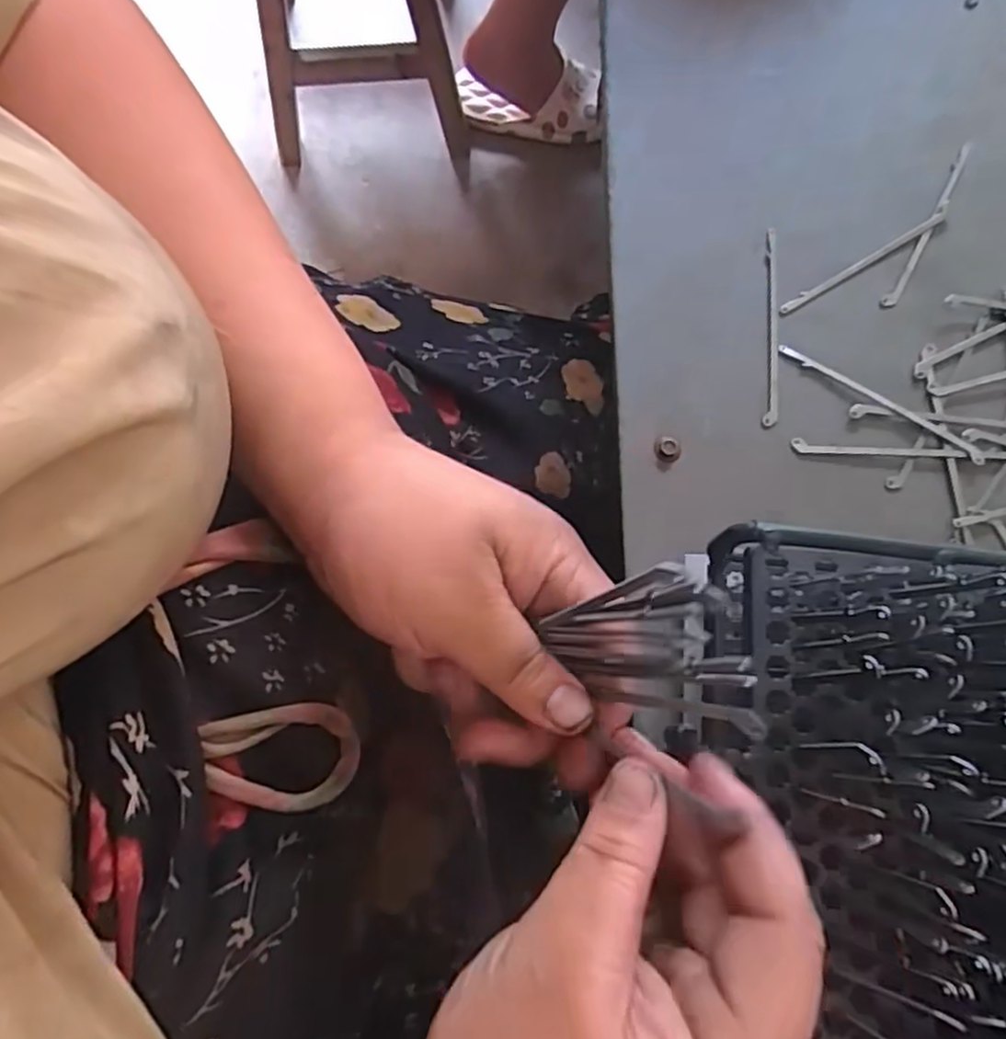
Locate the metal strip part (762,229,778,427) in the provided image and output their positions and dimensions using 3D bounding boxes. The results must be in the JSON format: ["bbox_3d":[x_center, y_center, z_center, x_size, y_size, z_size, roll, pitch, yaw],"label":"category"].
[{"bbox_3d":[0.142,-0.102,0.372,0.008,0.005,0.110,5,78,0],"label":"metal strip part"}]

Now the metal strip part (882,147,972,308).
[{"bbox_3d":[0.231,-0.160,0.383,0.007,0.004,0.111,30,79,5],"label":"metal strip part"}]

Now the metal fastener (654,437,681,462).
[{"bbox_3d":[0.082,-0.035,0.352,0.013,0.005,0.013,0,78,-1],"label":"metal fastener"}]

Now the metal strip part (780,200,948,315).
[{"bbox_3d":[0.196,-0.140,0.379,0.112,0.005,0.008,-32,80,-8],"label":"metal strip part"}]

